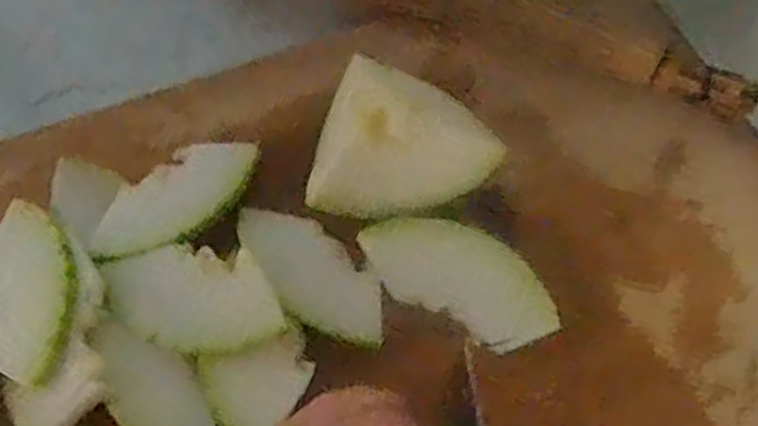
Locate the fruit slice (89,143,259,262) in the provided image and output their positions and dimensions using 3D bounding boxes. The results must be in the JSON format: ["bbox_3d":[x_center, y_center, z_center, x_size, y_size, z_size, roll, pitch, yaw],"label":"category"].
[{"bbox_3d":[-0.141,-0.010,0.525,0.127,0.009,0.066,-39,68,-20],"label":"fruit slice"}]

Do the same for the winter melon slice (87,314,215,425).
[{"bbox_3d":[-0.142,0.111,0.471,0.051,0.012,0.106,-38,82,-20],"label":"winter melon slice"}]

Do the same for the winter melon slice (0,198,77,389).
[{"bbox_3d":[-0.229,0.050,0.491,0.064,0.014,0.131,-9,61,-6],"label":"winter melon slice"}]

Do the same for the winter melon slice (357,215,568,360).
[{"bbox_3d":[0.054,0.042,0.506,0.134,0.016,0.064,26,63,14],"label":"winter melon slice"}]

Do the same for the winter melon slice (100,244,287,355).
[{"bbox_3d":[-0.122,0.056,0.492,0.117,0.013,0.068,5,60,2],"label":"winter melon slice"}]

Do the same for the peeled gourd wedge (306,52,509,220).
[{"bbox_3d":[0.018,-0.046,0.523,0.129,0.064,0.117,17,62,9],"label":"peeled gourd wedge"}]

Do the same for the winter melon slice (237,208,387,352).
[{"bbox_3d":[-0.045,0.040,0.508,0.062,0.008,0.127,-31,65,-37],"label":"winter melon slice"}]

